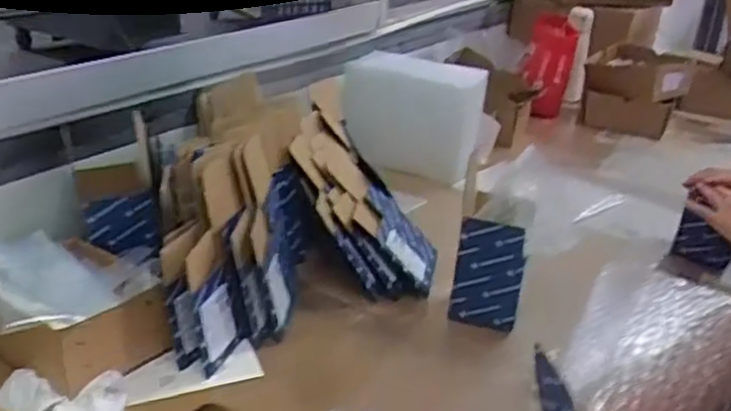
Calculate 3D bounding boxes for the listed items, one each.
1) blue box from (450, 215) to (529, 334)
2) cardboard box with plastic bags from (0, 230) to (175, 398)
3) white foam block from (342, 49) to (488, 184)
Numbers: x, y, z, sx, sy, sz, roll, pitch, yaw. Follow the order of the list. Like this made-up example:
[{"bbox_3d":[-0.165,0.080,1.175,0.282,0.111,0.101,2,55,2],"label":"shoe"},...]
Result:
[{"bbox_3d":[0.165,0.090,0.985,0.089,0.146,0.032,8,24,9],"label":"blue box"},{"bbox_3d":[-0.361,0.118,0.885,0.219,0.119,0.193,26,30,38],"label":"cardboard box with plastic bags"},{"bbox_3d":[0.099,-0.187,1.567,0.297,0.214,0.078,13,25,18],"label":"white foam block"}]

